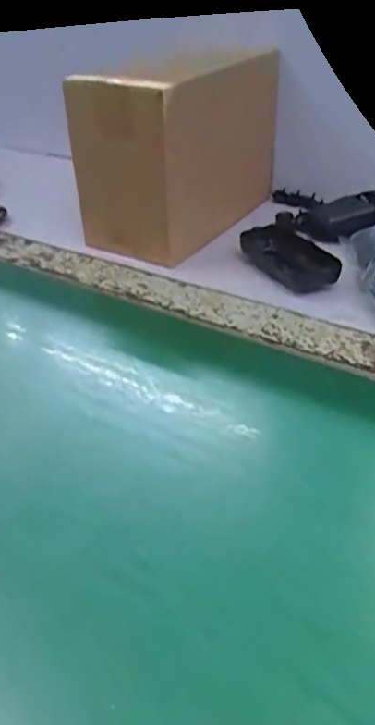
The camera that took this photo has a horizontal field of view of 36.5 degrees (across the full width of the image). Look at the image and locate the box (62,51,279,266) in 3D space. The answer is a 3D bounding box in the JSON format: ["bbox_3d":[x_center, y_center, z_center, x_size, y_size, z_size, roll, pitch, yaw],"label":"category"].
[{"bbox_3d":[-0.014,-0.233,0.619,0.134,0.167,0.230,18,43,27],"label":"box"}]

